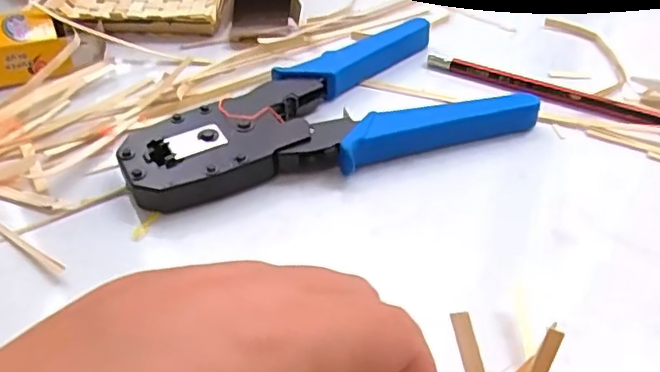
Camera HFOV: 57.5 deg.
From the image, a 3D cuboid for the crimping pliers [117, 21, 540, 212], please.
[{"bbox_3d":[-0.007,-0.039,0.305,0.190,0.018,0.091,-16,46,-15],"label":"crimping pliers"}]

